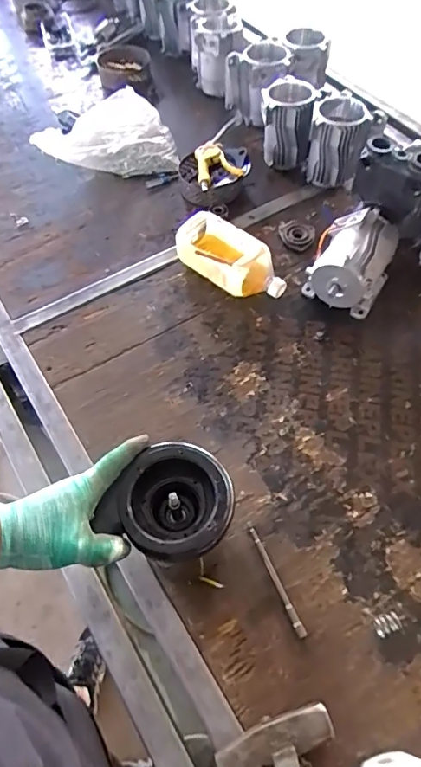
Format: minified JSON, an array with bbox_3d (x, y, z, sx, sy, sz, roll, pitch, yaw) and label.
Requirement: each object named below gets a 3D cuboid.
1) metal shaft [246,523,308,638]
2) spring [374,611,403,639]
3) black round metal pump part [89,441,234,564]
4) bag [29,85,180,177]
[{"bbox_3d":[0.083,0.246,0.613,0.011,0.013,0.147,-20,61,-10],"label":"metal shaft"},{"bbox_3d":[0.214,0.291,0.581,0.031,0.014,0.020,-25,62,-13],"label":"spring"},{"bbox_3d":[-0.035,0.126,0.499,0.111,0.063,0.119,-1,59,1],"label":"black round metal pump part"},{"bbox_3d":[-0.214,-0.534,1.028,0.277,0.104,0.151,-3,59,-1],"label":"bag"}]

